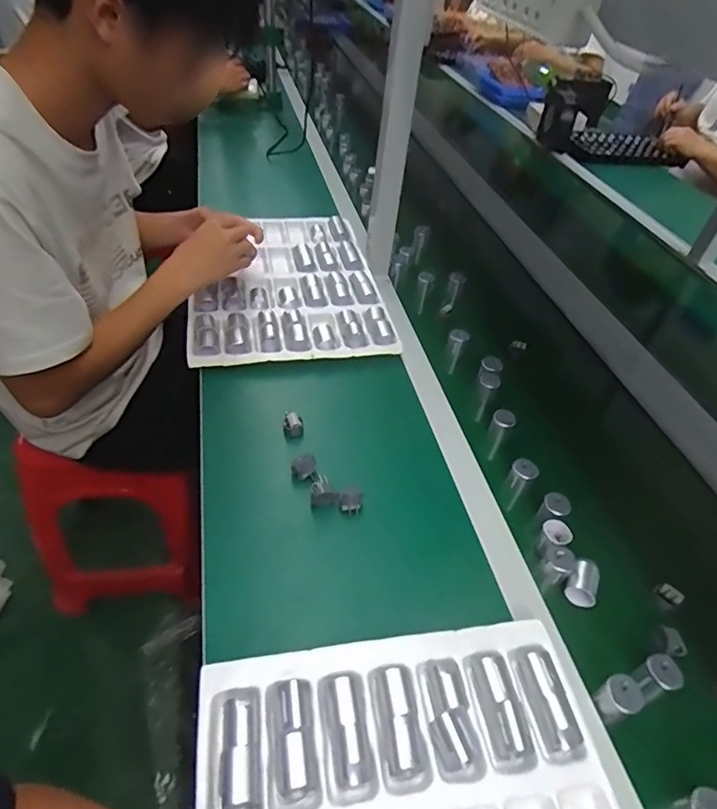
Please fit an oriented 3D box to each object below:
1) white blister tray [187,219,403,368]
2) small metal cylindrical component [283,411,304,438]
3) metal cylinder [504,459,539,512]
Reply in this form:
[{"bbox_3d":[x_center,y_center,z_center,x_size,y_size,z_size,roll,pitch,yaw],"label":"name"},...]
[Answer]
[{"bbox_3d":[-0.126,-0.222,0.907,0.310,0.032,0.431,-7,47,-10],"label":"white blister tray"},{"bbox_3d":[-0.084,0.025,0.672,0.023,0.028,0.021,2,46,-2],"label":"small metal cylindrical component"},{"bbox_3d":[0.199,0.102,0.652,0.028,0.071,0.028,2,46,-2],"label":"metal cylinder"}]

